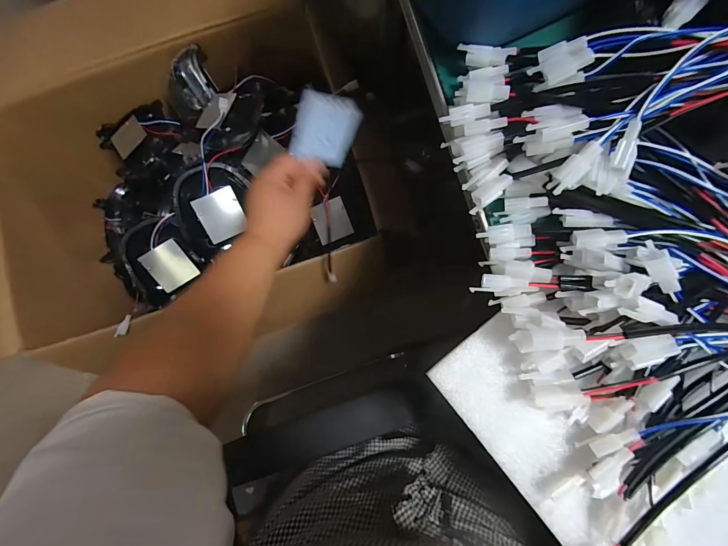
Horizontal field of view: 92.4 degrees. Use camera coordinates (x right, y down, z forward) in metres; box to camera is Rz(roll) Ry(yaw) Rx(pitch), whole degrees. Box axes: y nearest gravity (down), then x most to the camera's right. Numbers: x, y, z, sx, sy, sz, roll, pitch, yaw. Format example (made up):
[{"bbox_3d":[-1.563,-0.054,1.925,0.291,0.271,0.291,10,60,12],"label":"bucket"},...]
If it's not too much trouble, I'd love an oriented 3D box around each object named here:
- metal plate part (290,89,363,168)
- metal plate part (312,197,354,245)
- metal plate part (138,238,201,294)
[{"bbox_3d":[-0.041,-0.156,0.382,0.005,0.076,0.073,58,132,34],"label":"metal plate part"},{"bbox_3d":[-0.057,-0.092,0.620,0.061,0.010,0.068,-19,100,12],"label":"metal plate part"},{"bbox_3d":[-0.318,-0.012,0.575,0.062,0.008,0.072,-50,124,-39],"label":"metal plate part"}]

